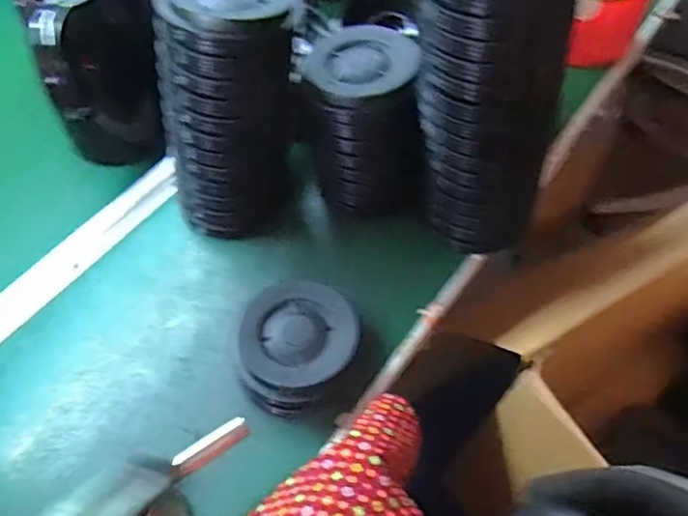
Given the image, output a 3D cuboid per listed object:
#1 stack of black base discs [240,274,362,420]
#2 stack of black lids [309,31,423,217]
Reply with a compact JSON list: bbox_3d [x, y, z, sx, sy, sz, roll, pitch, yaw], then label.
[{"bbox_3d":[-0.044,0.081,0.564,0.112,0.047,0.108,-39,61,-22],"label":"stack of black base discs"},{"bbox_3d":[0.021,-0.144,0.646,0.112,0.158,0.098,-10,55,-3],"label":"stack of black lids"}]

